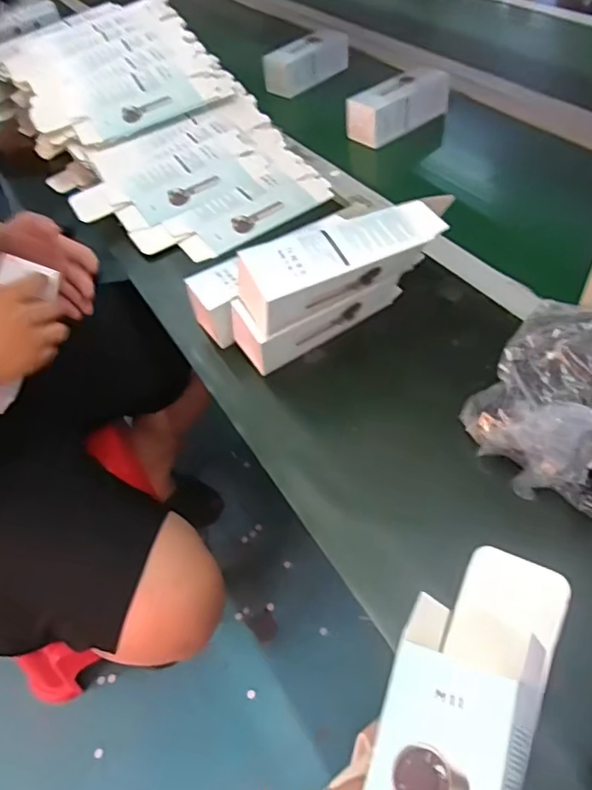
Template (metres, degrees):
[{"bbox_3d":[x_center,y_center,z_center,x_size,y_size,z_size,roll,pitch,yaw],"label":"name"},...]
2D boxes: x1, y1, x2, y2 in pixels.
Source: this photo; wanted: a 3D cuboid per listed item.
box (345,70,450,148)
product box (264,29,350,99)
[{"bbox_3d":[0.162,-0.451,0.882,0.173,0.062,0.065,-34,54,-21],"label":"box"},{"bbox_3d":[0.021,-0.615,1.042,0.071,0.065,0.181,31,59,29],"label":"product box"}]

